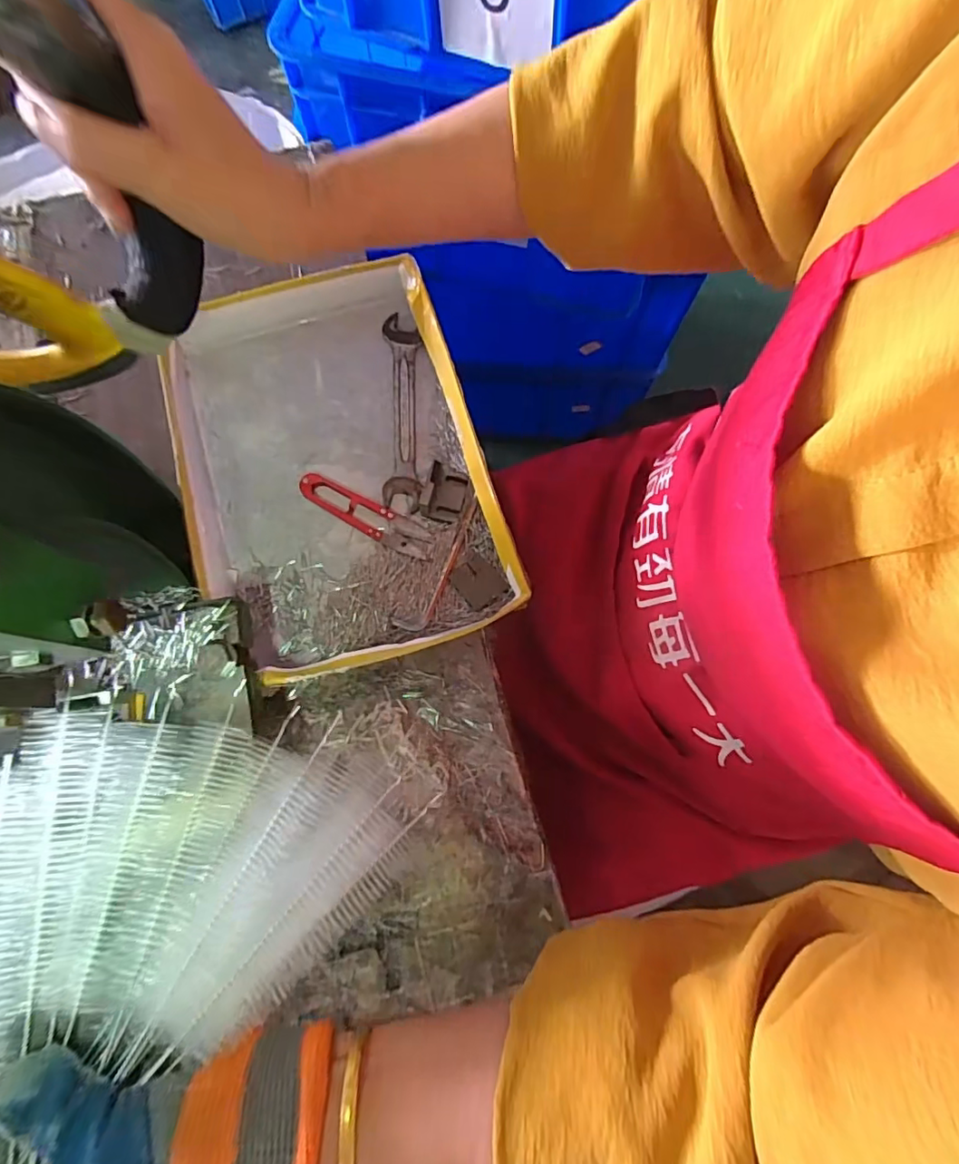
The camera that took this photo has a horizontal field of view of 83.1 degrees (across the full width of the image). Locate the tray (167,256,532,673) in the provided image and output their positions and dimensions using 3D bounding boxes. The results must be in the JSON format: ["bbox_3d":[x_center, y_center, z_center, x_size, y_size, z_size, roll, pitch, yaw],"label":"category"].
[{"bbox_3d":[-0.120,-0.099,0.420,0.229,0.041,0.335,-18,76,-5],"label":"tray"}]

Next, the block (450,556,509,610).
[{"bbox_3d":[-0.001,0.000,0.409,0.032,0.004,0.037,-39,79,-9],"label":"block"}]

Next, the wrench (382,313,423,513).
[{"bbox_3d":[-0.063,-0.141,0.443,0.029,0.008,0.169,-2,76,-1],"label":"wrench"}]

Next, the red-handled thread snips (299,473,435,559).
[{"bbox_3d":[-0.087,-0.052,0.417,0.112,0.009,0.025,27,77,6],"label":"red-handled thread snips"}]

